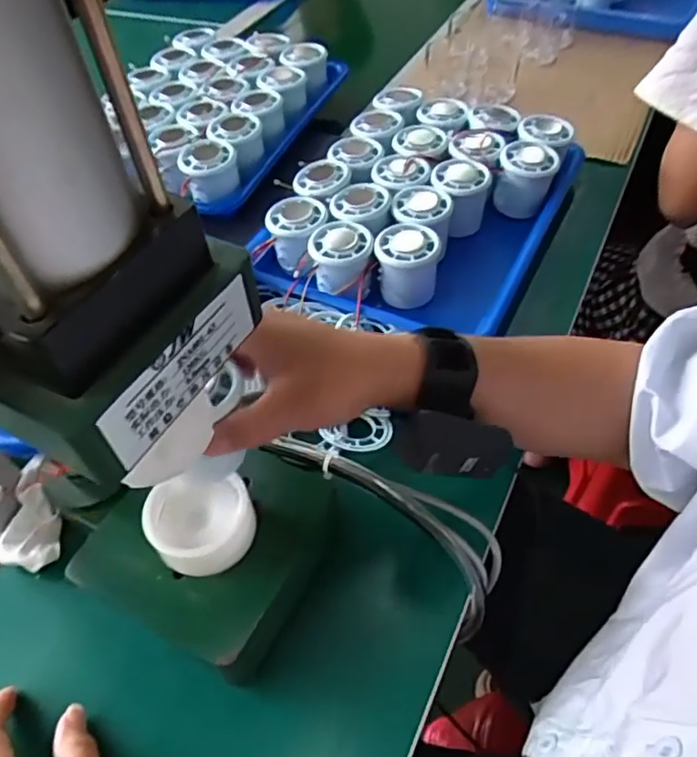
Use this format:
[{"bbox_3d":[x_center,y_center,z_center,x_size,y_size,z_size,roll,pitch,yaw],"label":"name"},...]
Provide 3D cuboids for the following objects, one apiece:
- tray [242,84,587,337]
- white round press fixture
[{"bbox_3d":[0.066,-0.170,0.587,0.251,0.072,0.319,18,55,18],"label":"tray"},{"bbox_3d":[-0.087,0.085,0.358,0.056,0.038,0.052,-2,51,3],"label":"white round press fixture"}]

